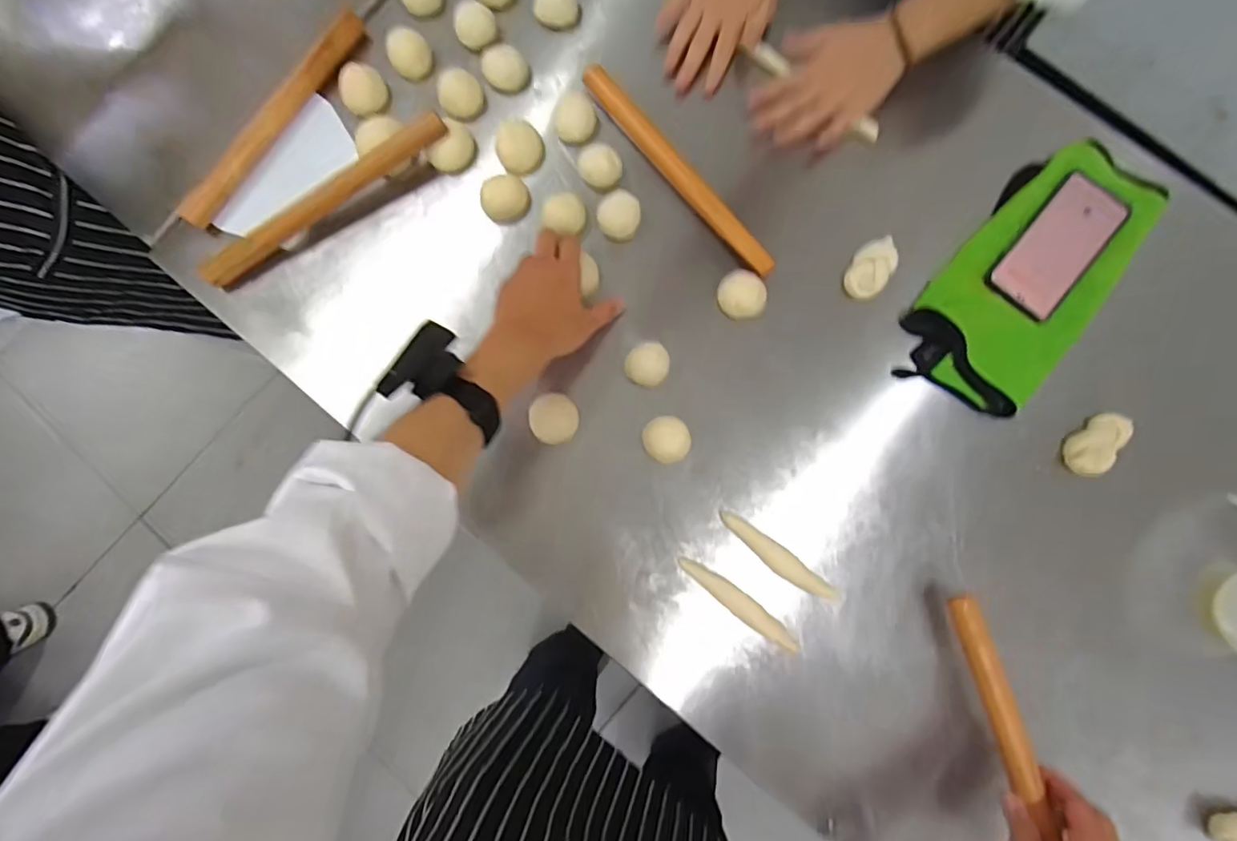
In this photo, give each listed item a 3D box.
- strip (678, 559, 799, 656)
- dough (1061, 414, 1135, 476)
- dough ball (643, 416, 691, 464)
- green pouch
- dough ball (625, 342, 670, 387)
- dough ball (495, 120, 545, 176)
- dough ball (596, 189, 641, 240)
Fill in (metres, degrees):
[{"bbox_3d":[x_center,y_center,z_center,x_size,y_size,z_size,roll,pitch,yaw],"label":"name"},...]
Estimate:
[{"bbox_3d":[0.124,0.189,0.572,0.145,0.012,0.023,39,85,4],"label":"strip"},{"bbox_3d":[0.485,0.025,0.561,0.038,0.023,0.070,42,85,4],"label":"dough"},{"bbox_3d":[0.052,0.020,0.585,0.047,0.025,0.049,0,83,0],"label":"dough ball"},{"bbox_3d":[0.431,-0.149,0.583,0.146,0.027,0.289,39,85,4],"label":"green pouch"},{"bbox_3d":[0.032,-0.060,0.590,0.042,0.030,0.046,0,83,0],"label":"dough ball"},{"bbox_3d":[-0.109,-0.304,0.618,0.050,0.032,0.042,-21,84,-2],"label":"dough ball"},{"bbox_3d":[0.002,-0.222,0.611,0.046,0.042,0.043,0,83,0],"label":"dough ball"}]

